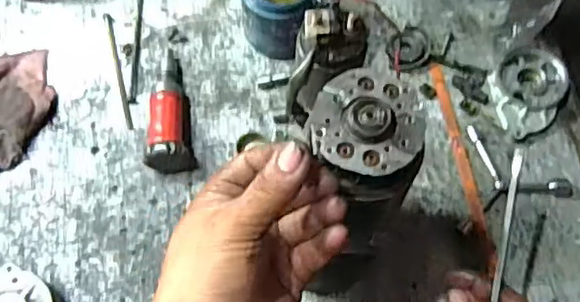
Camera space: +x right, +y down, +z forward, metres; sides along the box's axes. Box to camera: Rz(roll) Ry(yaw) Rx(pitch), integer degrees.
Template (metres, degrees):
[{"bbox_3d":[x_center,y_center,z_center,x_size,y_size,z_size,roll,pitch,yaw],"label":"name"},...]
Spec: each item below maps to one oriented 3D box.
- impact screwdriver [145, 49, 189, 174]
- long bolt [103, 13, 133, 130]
[{"bbox_3d":[-0.143,-0.053,0.712,0.041,0.049,0.169,-6,66,-4],"label":"impact screwdriver"},{"bbox_3d":[-0.208,-0.101,0.758,0.011,0.005,0.167,-15,67,-8],"label":"long bolt"}]

